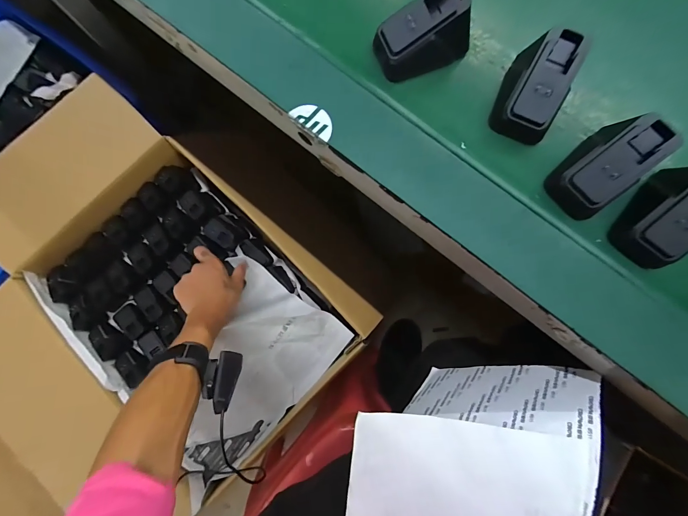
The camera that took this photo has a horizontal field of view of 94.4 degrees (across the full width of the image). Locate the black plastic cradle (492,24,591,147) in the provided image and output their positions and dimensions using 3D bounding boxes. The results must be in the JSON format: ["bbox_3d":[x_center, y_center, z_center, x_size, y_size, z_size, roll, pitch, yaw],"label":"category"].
[{"bbox_3d":[0.140,-0.124,0.231,0.040,0.038,0.066,23,85,5],"label":"black plastic cradle"}]

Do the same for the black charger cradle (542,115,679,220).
[{"bbox_3d":[0.184,-0.065,0.221,0.068,0.038,0.041,-44,83,-3],"label":"black charger cradle"}]

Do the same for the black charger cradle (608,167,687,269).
[{"bbox_3d":[0.227,-0.031,0.217,0.039,0.039,0.067,41,86,7],"label":"black charger cradle"}]

